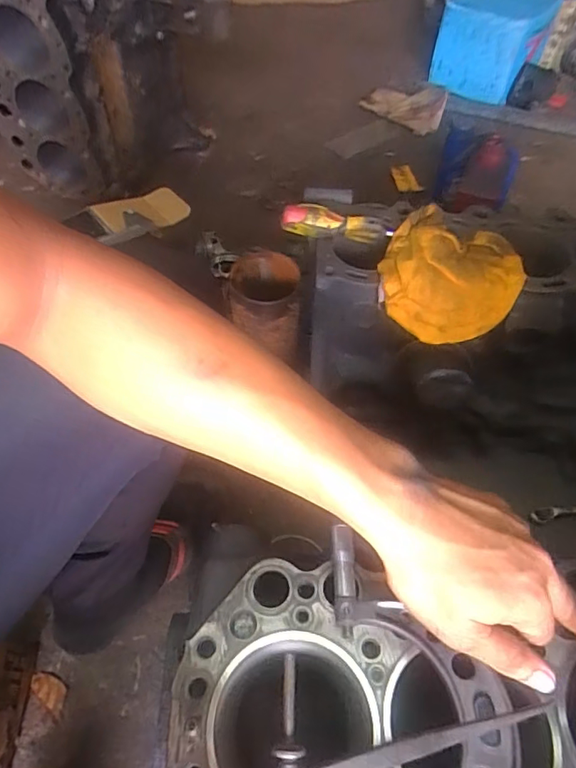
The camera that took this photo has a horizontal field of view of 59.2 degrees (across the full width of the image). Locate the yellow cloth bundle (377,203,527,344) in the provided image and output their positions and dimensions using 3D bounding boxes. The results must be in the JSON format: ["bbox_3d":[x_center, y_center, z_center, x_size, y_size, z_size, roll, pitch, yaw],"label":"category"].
[{"bbox_3d":[0.180,-0.120,0.568,0.145,0.030,0.147,0,79,-2],"label":"yellow cloth bundle"}]

